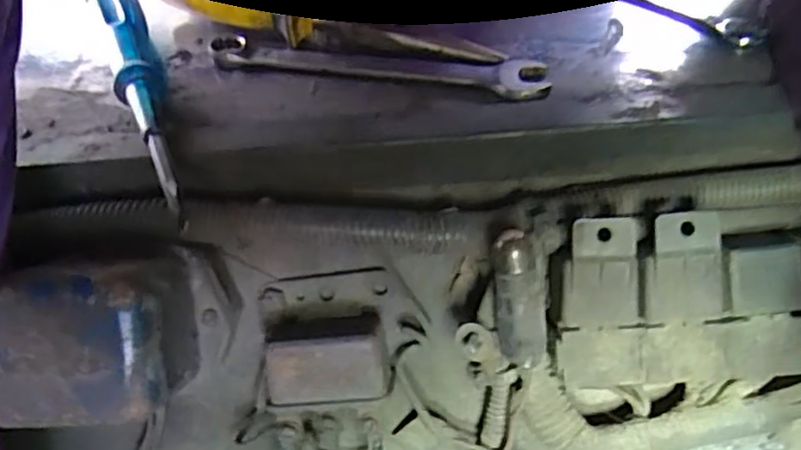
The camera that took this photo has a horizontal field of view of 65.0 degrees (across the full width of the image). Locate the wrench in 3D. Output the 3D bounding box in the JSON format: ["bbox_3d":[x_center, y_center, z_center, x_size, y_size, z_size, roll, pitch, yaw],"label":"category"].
[{"bbox_3d":[-0.014,-0.078,0.301,0.165,0.010,0.023,8,46,16],"label":"wrench"}]

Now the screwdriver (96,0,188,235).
[{"bbox_3d":[-0.120,-0.062,0.289,0.021,0.020,0.186,-19,52,-12],"label":"screwdriver"}]

